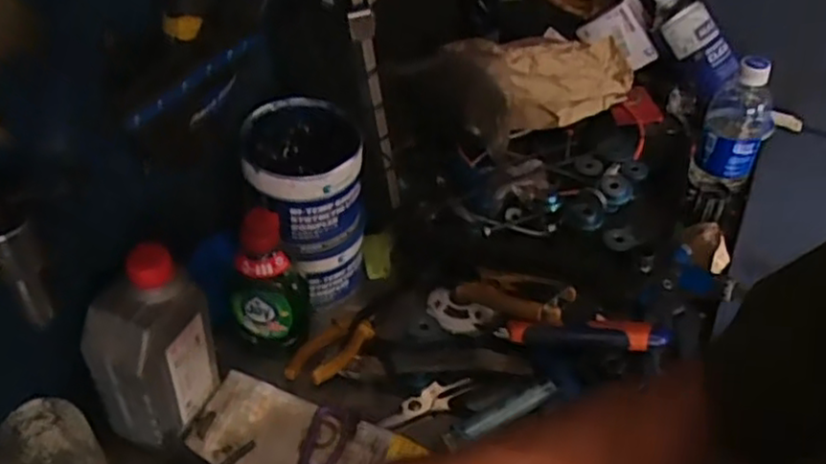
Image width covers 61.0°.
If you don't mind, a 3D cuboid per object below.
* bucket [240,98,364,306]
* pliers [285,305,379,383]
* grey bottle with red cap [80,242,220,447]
[{"bbox_3d":[-0.094,-0.017,0.633,0.099,0.166,0.097,-4,46,-8],"label":"bucket"},{"bbox_3d":[-0.063,0.098,0.637,0.044,0.025,0.116,31,51,24],"label":"pliers"},{"bbox_3d":[-0.192,0.092,0.526,0.052,0.175,0.085,20,47,15],"label":"grey bottle with red cap"}]

